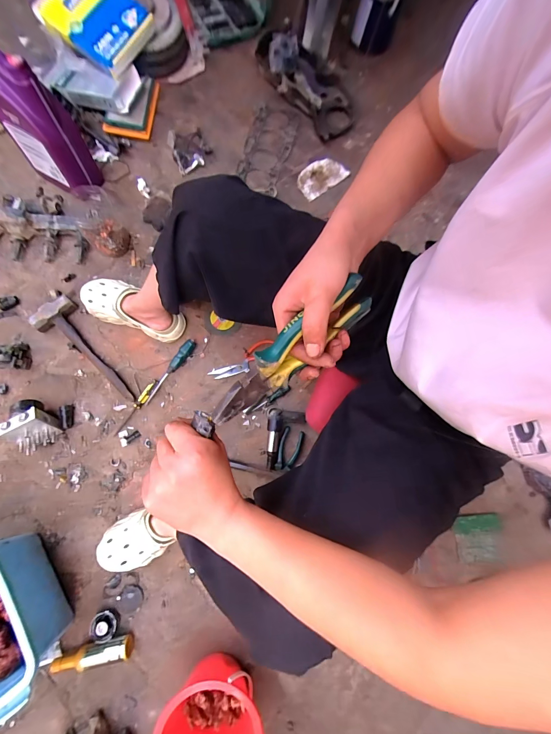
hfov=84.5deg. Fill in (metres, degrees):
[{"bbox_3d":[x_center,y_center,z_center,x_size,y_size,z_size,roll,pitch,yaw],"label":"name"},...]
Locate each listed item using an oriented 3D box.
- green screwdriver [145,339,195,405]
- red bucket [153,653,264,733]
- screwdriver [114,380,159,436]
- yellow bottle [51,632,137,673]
[{"bbox_3d":[-0.270,0.010,0.770,0.027,0.029,0.192,36,87,10],"label":"green screwdriver"},{"bbox_3d":[-0.120,0.664,0.575,0.171,0.152,0.173,1,76,-4],"label":"red bucket"},{"bbox_3d":[-0.339,0.099,0.744,0.020,0.020,0.158,30,79,8],"label":"screwdriver"},{"bbox_3d":[-0.372,0.583,0.615,0.148,0.034,0.041,-5,77,-7],"label":"yellow bottle"}]

